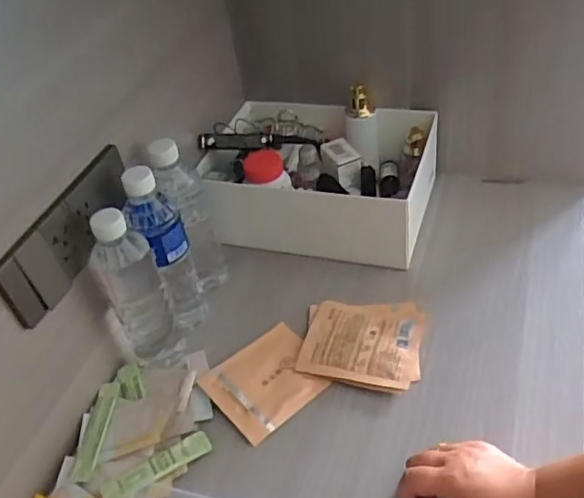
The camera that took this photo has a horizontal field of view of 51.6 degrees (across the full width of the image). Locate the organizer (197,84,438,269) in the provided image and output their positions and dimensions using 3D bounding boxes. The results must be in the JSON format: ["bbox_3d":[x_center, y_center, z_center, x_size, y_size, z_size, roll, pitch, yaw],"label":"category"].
[{"bbox_3d":[0.038,-0.106,0.839,0.289,0.121,0.205,10,46,17],"label":"organizer"}]

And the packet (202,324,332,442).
[{"bbox_3d":[-0.026,0.141,0.673,0.121,0.010,0.102,-33,49,-25],"label":"packet"}]

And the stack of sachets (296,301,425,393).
[{"bbox_3d":[0.080,0.106,0.690,0.130,0.017,0.114,7,45,15],"label":"stack of sachets"}]

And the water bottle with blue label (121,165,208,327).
[{"bbox_3d":[-0.140,0.006,0.687,0.060,0.216,0.051,-20,45,-14],"label":"water bottle with blue label"}]

